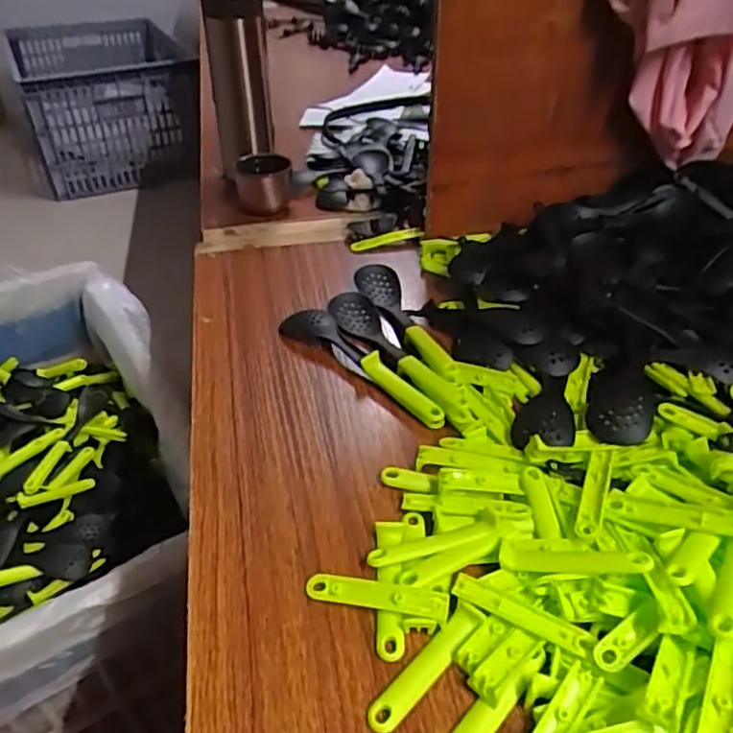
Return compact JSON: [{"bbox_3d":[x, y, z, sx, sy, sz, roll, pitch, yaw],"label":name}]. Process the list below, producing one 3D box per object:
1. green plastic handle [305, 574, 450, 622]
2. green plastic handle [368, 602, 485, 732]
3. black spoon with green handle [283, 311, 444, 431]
[{"bbox_3d":[0.005,0.122,0.336,0.075,0.006,0.015,4,41,14],"label":"green plastic handle"},{"bbox_3d":[0.029,0.147,0.311,0.016,0.005,0.074,27,51,35],"label":"green plastic handle"},{"bbox_3d":[-0.008,-0.006,0.484,0.033,0.017,0.167,-31,45,-26],"label":"black spoon with green handle"}]

